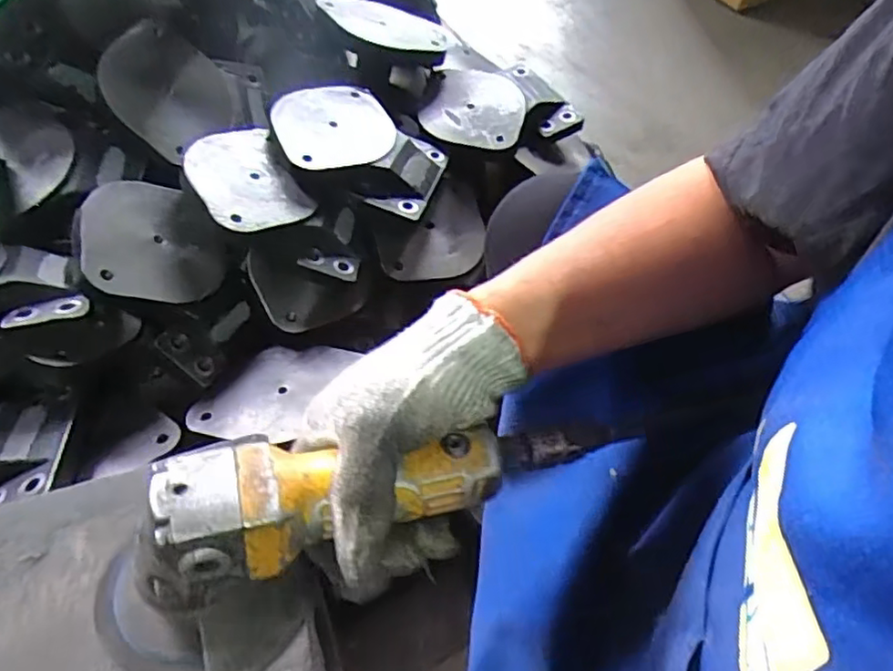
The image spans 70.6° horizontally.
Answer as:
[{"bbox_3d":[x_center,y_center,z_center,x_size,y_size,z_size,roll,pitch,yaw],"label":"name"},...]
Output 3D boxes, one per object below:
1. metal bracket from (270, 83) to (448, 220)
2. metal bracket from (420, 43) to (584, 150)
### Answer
[{"bbox_3d":[-0.101,-0.222,0.729,0.195,0.058,0.166,12,54,5],"label":"metal bracket"},{"bbox_3d":[0.038,-0.291,0.805,0.121,0.033,0.144,11,54,4],"label":"metal bracket"}]

